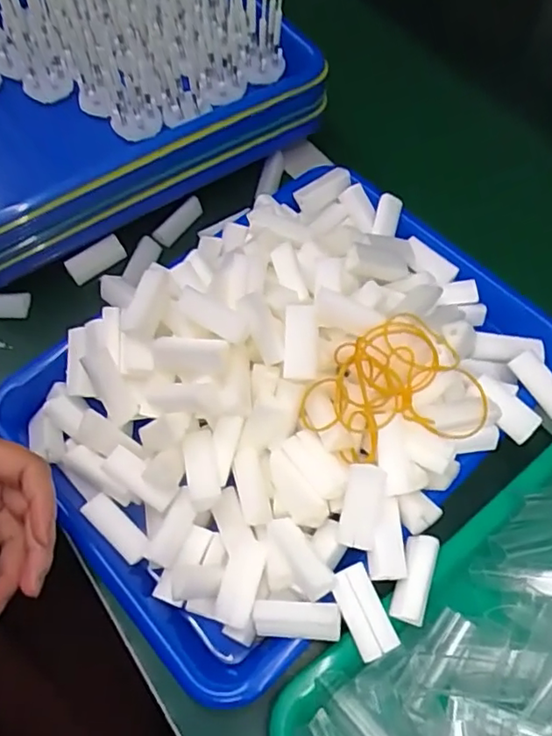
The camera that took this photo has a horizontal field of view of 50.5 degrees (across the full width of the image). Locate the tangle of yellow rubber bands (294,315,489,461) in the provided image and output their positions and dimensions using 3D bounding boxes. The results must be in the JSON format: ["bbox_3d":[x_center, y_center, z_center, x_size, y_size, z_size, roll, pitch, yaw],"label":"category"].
[{"bbox_3d":[0.069,0.013,0.348,0.103,0.033,0.075,-10,64,-6],"label":"tangle of yellow rubber bands"}]

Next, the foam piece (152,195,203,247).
[{"bbox_3d":[-0.081,-0.120,0.479,0.048,0.019,0.012,-52,33,-13],"label":"foam piece"}]

